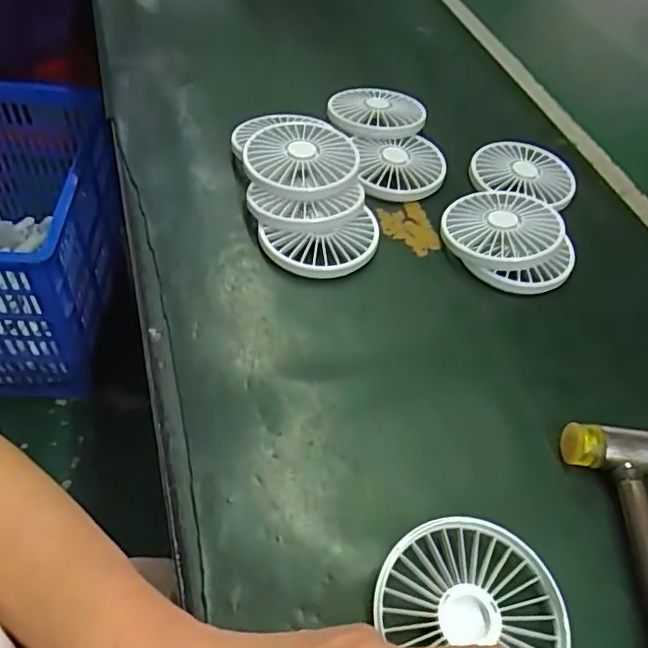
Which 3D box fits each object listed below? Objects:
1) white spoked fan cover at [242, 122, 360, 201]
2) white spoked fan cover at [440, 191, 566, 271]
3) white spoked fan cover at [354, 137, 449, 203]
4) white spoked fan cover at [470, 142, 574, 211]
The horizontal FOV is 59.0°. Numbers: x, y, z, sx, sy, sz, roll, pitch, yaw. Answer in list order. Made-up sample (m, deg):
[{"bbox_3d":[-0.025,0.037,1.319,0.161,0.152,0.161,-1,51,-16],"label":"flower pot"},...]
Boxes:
[{"bbox_3d":[-0.017,-0.127,0.451,0.083,0.020,0.088,28,57,14],"label":"white spoked fan cover"},{"bbox_3d":[0.136,-0.074,0.440,0.085,0.011,0.085,-25,52,-7],"label":"white spoked fan cover"},{"bbox_3d":[0.066,-0.136,0.497,0.077,0.015,0.077,5,51,-4],"label":"white spoked fan cover"},{"bbox_3d":[0.174,-0.132,0.502,0.087,0.015,0.085,7,51,-2],"label":"white spoked fan cover"}]

